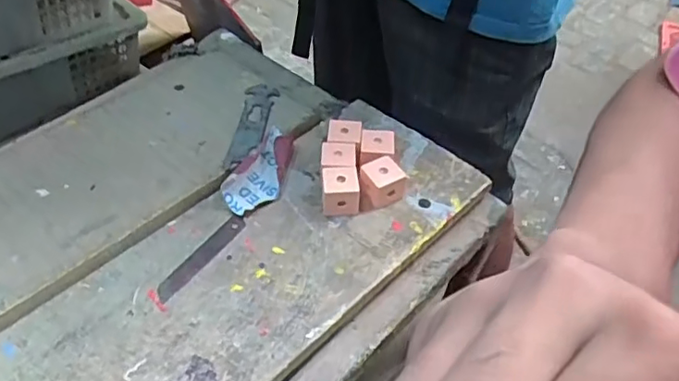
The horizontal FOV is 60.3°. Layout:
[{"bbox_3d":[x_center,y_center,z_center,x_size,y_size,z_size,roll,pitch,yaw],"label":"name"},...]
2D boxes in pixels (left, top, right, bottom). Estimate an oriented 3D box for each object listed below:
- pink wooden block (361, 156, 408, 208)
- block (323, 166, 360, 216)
[{"bbox_3d":[0.038,-0.006,0.527,0.032,0.034,0.033,-19,53,-19],"label":"pink wooden block"},{"bbox_3d":[0.001,0.002,0.517,0.032,0.034,0.033,0,49,-4],"label":"block"}]

